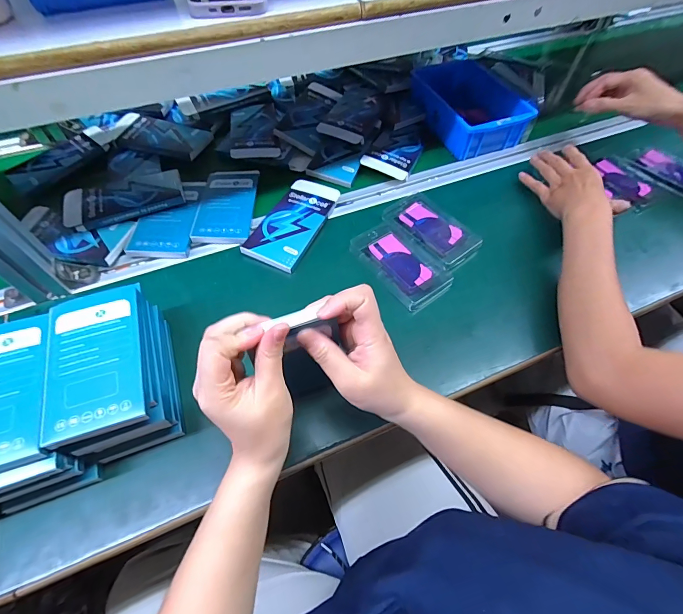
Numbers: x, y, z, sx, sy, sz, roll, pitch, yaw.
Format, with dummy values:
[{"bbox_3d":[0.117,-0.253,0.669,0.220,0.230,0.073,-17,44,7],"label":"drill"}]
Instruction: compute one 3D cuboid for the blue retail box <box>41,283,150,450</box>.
[{"bbox_3d":[-0.221,0.046,0.320,0.076,0.015,0.136,-16,60,-10],"label":"blue retail box"}]

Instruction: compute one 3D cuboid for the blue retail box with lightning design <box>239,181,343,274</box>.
[{"bbox_3d":[-0.068,-0.122,0.507,0.081,0.013,0.162,22,61,13],"label":"blue retail box with lightning design"}]

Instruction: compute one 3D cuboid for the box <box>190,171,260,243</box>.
[{"bbox_3d":[-0.167,-0.152,0.526,0.078,0.016,0.146,0,59,0],"label":"box"}]

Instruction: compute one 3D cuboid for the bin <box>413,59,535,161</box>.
[{"bbox_3d":[0.223,-0.356,0.619,0.134,0.056,0.193,-19,61,-11],"label":"bin"}]

